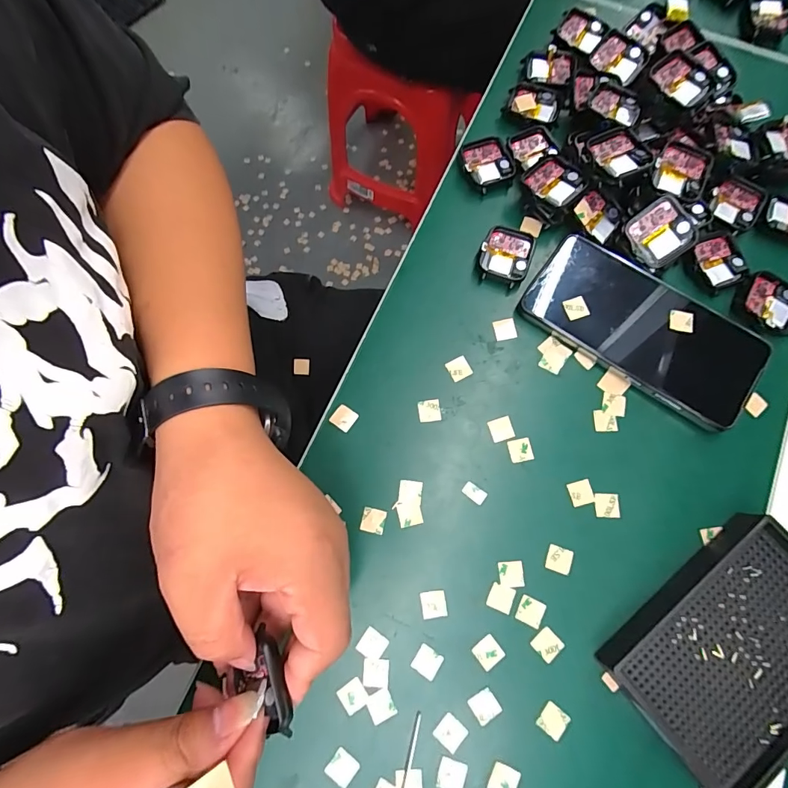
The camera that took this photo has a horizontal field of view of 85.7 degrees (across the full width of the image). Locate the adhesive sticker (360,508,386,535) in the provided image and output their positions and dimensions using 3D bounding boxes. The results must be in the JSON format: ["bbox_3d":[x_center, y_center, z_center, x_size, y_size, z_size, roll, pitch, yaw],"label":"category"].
[{"bbox_3d":[-0.014,0.085,0.285,0.015,0.004,0.015,12,79,2],"label":"adhesive sticker"}]

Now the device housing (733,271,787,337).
[{"bbox_3d":[0.275,-0.065,0.311,0.046,0.008,0.042,26,78,5],"label":"device housing"}]

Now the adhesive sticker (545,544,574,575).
[{"bbox_3d":[0.108,0.108,0.277,0.016,0.004,0.016,16,77,4],"label":"adhesive sticker"}]

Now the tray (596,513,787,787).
[{"bbox_3d":[0.205,0.150,0.254,0.137,0.026,0.092,-40,80,-9],"label":"tray"}]

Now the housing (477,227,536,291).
[{"bbox_3d":[0.086,-0.106,0.326,0.038,0.008,0.046,19,78,4],"label":"housing"}]

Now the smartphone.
[{"bbox_3d":[0.178,-0.049,0.307,0.160,0.016,0.079,35,79,7],"label":"smartphone"}]

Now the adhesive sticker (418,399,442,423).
[{"bbox_3d":[0.025,0.012,0.304,0.016,0.004,0.016,-4,82,-2],"label":"adhesive sticker"}]

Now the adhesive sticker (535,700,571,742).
[{"bbox_3d":[0.096,0.196,0.255,0.017,0.004,0.016,36,77,10],"label":"adhesive sticker"}]

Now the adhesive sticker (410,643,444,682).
[{"bbox_3d":[0.021,0.166,0.261,0.016,0.004,0.016,34,79,7],"label":"adhesive sticker"}]

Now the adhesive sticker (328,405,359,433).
[{"bbox_3d":[-0.036,0.017,0.301,0.016,0.004,0.016,34,79,7],"label":"adhesive sticker"}]

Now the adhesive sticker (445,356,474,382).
[{"bbox_3d":[0.048,-0.018,0.311,0.016,0.004,0.016,-29,87,-4],"label":"adhesive sticker"}]

